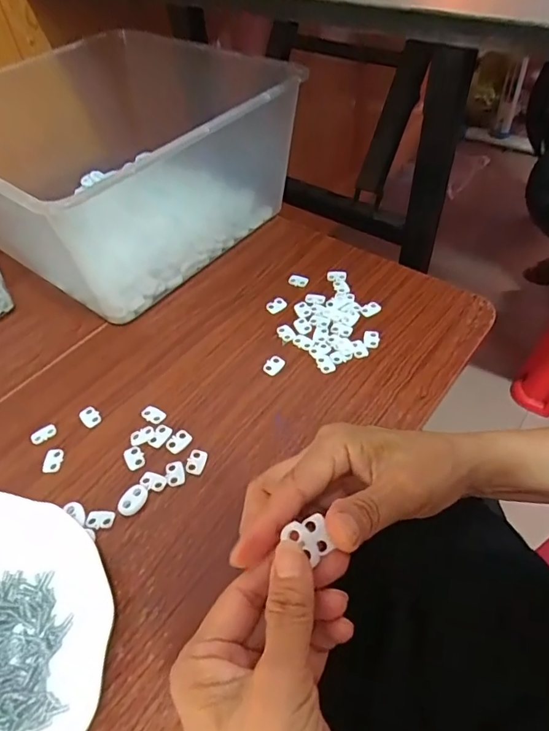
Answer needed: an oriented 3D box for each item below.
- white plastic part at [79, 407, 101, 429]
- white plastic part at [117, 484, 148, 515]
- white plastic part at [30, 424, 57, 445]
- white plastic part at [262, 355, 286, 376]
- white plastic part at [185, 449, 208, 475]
[{"bbox_3d":[-0.148,0.040,0.384,0.020,0.004,0.014,36,61,30],"label":"white plastic part"},{"bbox_3d":[-0.098,0.093,0.332,0.014,0.005,0.023,23,55,23],"label":"white plastic part"},{"bbox_3d":[-0.181,0.054,0.375,0.020,0.004,0.011,-37,56,-24],"label":"white plastic part"},{"bbox_3d":[-0.001,0.000,0.406,0.014,0.004,0.019,26,56,25],"label":"white plastic part"},{"bbox_3d":[-0.057,0.069,0.350,0.013,0.004,0.020,8,51,11],"label":"white plastic part"}]

